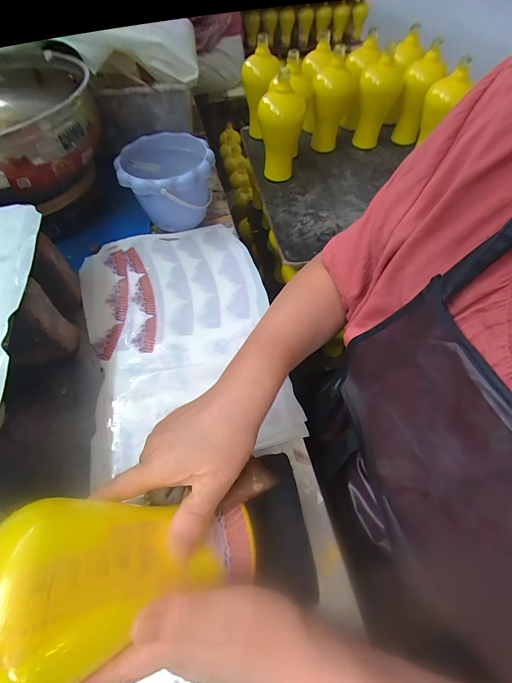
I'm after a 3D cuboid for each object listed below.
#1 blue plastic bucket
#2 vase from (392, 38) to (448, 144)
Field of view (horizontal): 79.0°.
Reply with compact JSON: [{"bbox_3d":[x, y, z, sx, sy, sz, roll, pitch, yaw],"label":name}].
[{"bbox_3d":[-0.151,-0.270,0.555,0.149,0.122,0.156,0,57,-1],"label":"blue plastic bucket"},{"bbox_3d":[0.430,-0.653,0.838,0.085,0.212,0.088,17,60,11],"label":"vase"}]

